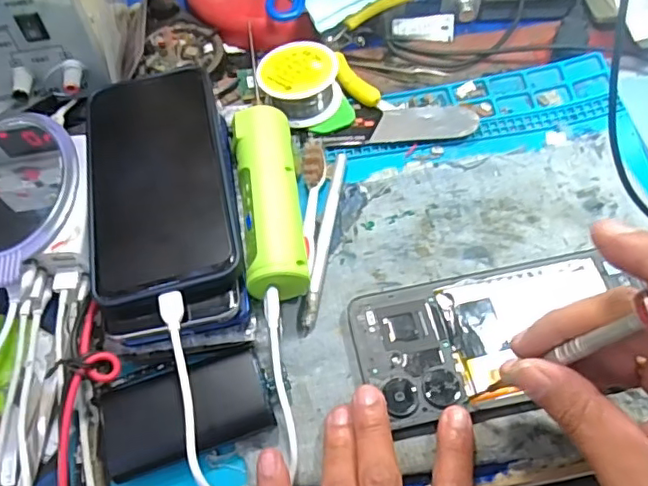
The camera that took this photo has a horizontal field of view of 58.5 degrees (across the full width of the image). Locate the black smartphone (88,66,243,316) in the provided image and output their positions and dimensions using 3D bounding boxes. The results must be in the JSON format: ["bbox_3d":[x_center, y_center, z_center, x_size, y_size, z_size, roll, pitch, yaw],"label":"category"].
[{"bbox_3d":[-0.098,-0.041,0.338,0.080,0.009,0.160,-14,60,-2],"label":"black smartphone"}]

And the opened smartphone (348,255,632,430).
[{"bbox_3d":[0.093,0.052,0.319,0.147,0.015,0.078,-9,67,-4],"label":"opened smartphone"}]

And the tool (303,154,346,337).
[{"bbox_3d":[0.001,-0.004,0.354,0.007,0.006,0.122,9,67,4],"label":"tool"}]

